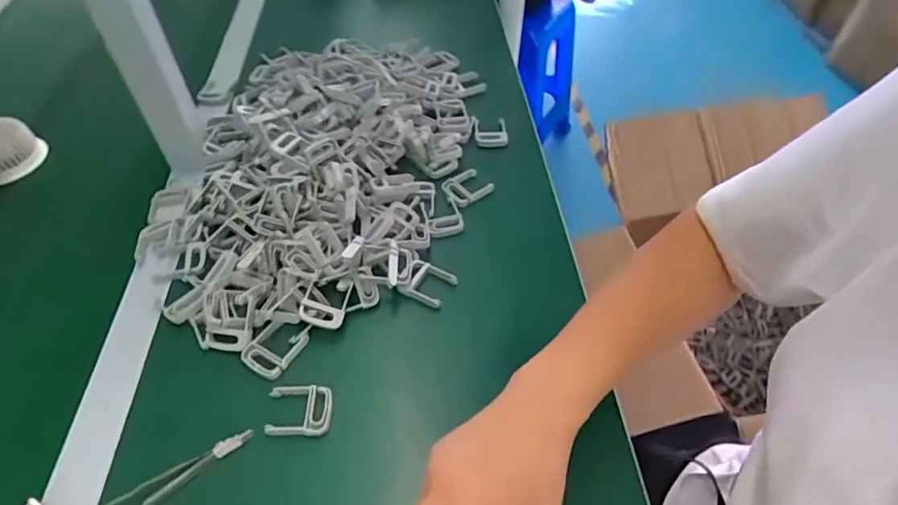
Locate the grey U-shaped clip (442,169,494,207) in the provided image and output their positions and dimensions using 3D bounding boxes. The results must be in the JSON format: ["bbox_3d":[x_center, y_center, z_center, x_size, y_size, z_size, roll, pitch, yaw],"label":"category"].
[{"bbox_3d":[0.020,-0.073,0.590,0.050,0.012,0.041,-32,56,-24],"label":"grey U-shaped clip"}]

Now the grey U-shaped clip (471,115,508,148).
[{"bbox_3d":[0.051,-0.150,0.657,0.039,0.012,0.058,-6,50,-4],"label":"grey U-shaped clip"}]

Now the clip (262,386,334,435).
[{"bbox_3d":[-0.117,0.124,0.418,0.051,0.010,0.040,-3,52,0],"label":"clip"}]

